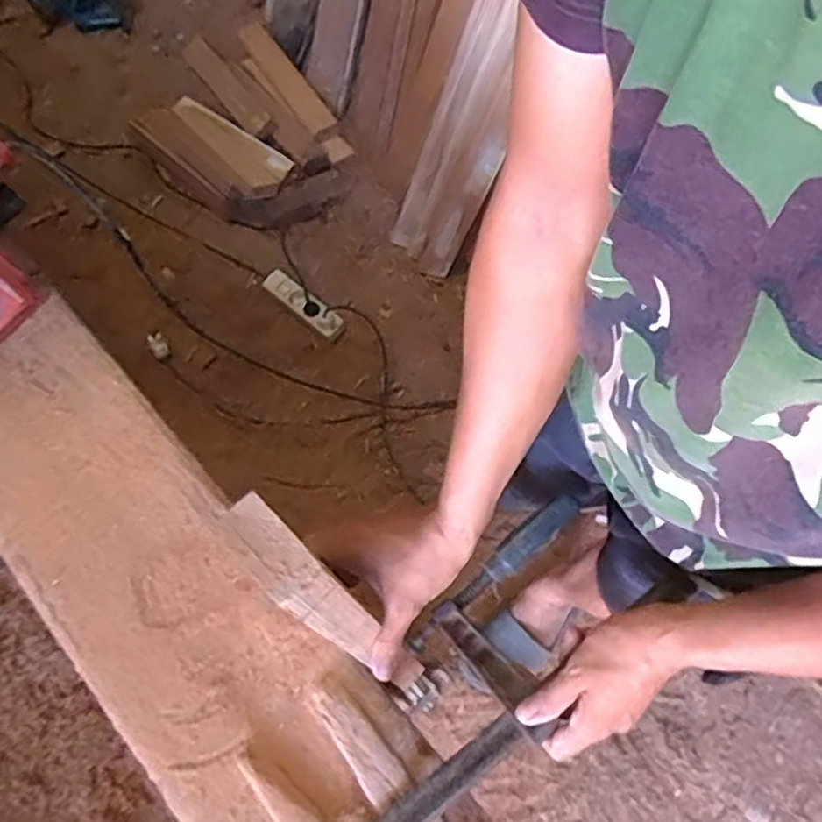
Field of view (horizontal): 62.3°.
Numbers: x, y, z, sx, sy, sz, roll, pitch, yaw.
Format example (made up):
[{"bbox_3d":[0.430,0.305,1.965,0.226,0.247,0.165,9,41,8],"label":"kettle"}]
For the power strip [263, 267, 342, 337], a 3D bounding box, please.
[{"bbox_3d":[-0.246,-0.247,1.546,0.215,0.043,0.055,36,70,16],"label":"power strip"}]

